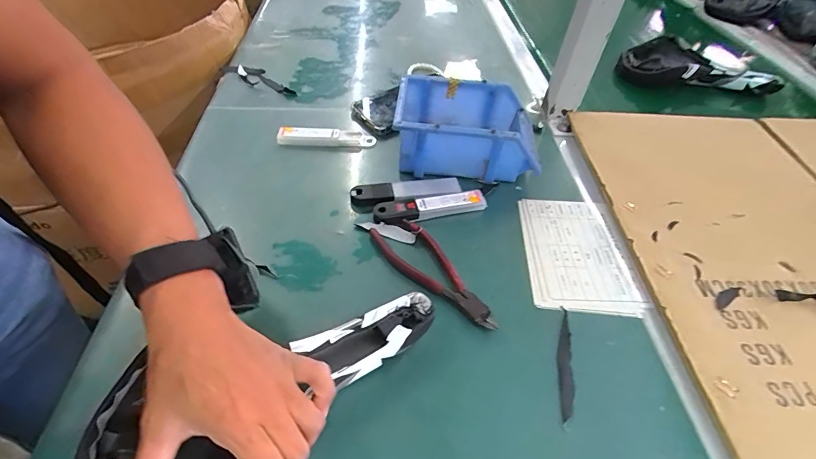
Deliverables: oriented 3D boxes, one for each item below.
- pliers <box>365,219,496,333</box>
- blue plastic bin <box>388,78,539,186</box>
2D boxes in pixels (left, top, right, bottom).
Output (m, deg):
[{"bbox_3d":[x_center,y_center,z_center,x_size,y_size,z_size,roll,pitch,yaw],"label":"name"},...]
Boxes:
[{"bbox_3d":[0.024,0.043,0.398,0.050,0.011,0.154,-29,56,-26],"label":"pliers"},{"bbox_3d":[0.073,-0.128,0.507,0.161,0.078,0.122,6,48,2],"label":"blue plastic bin"}]

